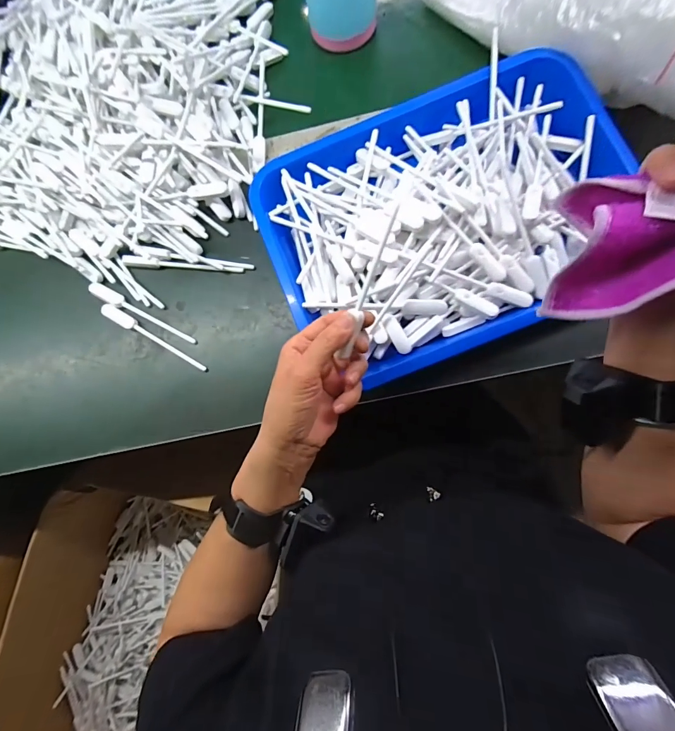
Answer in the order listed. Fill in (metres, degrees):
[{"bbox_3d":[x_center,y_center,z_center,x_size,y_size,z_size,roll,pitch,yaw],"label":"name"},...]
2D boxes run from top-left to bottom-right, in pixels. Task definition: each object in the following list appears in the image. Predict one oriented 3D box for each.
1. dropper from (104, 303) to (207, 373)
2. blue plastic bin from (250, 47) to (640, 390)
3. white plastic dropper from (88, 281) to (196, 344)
[{"bbox_3d":[-0.210,-0.032,0.434,0.143,0.011,0.015,30,86,9],"label":"dropper"},{"bbox_3d":[0.113,-0.152,0.400,0.364,0.055,0.269,-22,80,2],"label":"blue plastic bin"},{"bbox_3d":[-0.227,-0.059,0.435,0.139,0.012,0.015,29,85,9],"label":"white plastic dropper"}]

